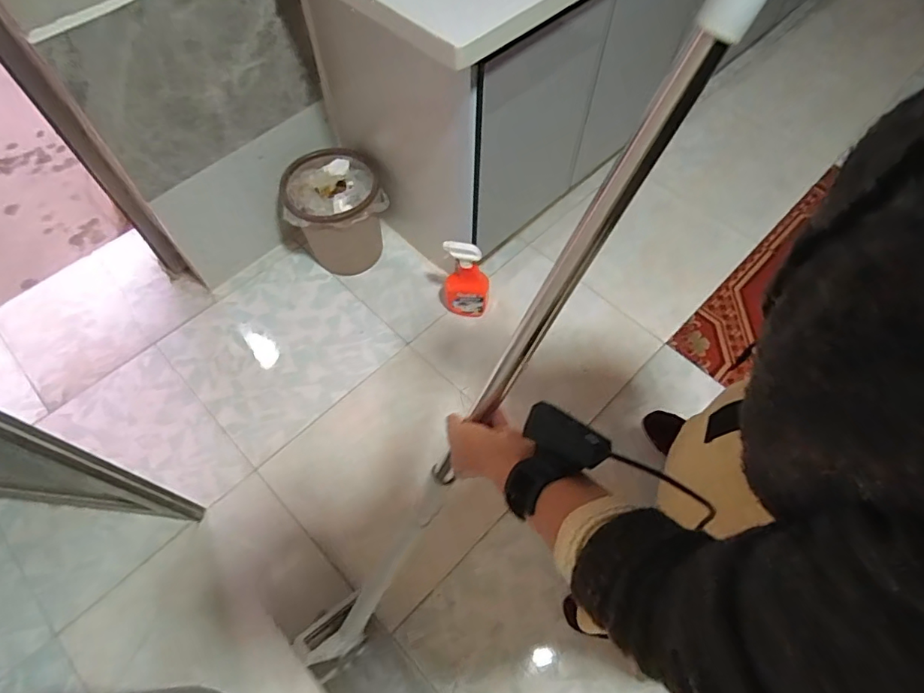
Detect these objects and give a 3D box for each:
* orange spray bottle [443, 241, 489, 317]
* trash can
[{"bbox_3d":[0.012,-0.177,1.383,0.124,0.254,0.071,13,61,7],"label":"orange spray bottle"},{"bbox_3d":[-0.344,-0.364,1.469,0.252,0.274,0.263,0,60,0],"label":"trash can"}]

